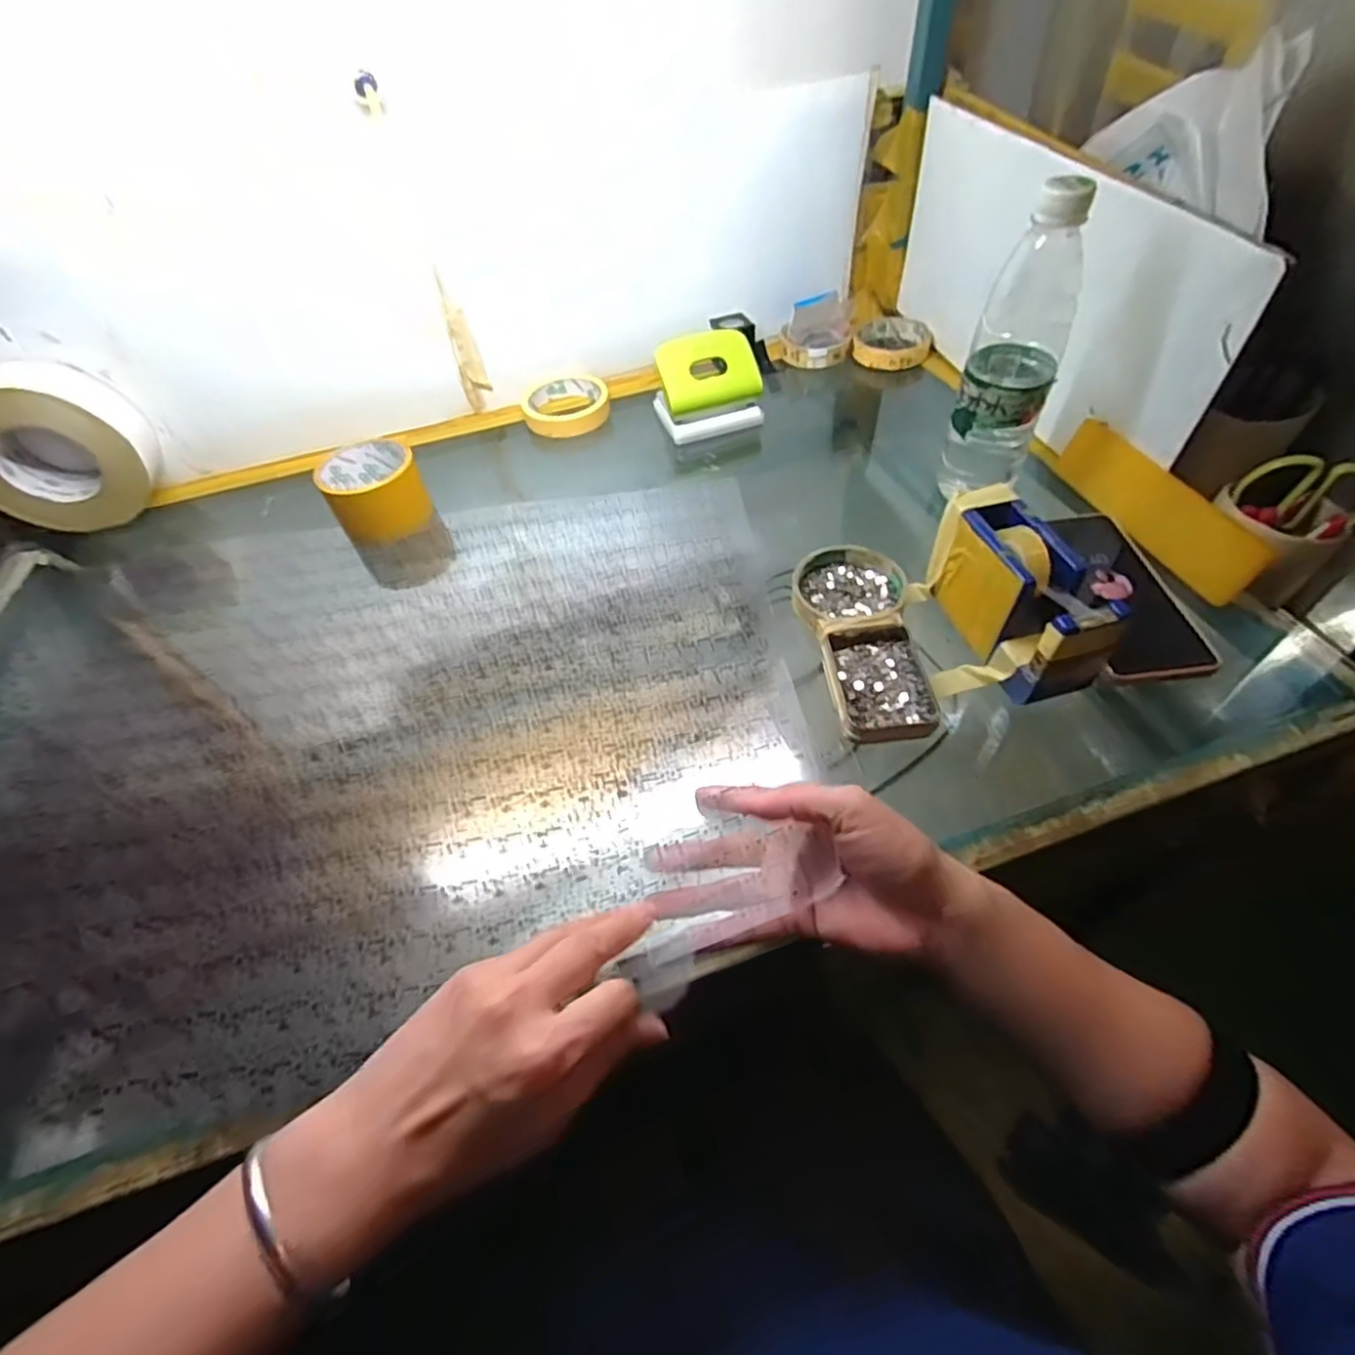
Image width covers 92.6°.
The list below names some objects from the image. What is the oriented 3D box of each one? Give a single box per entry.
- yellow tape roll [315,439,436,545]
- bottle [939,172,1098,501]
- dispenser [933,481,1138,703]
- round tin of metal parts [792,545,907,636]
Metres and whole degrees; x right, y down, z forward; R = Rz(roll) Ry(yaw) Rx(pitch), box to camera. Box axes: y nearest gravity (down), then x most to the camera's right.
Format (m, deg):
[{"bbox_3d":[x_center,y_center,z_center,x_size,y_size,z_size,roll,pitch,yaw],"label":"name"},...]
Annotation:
[{"bbox_3d":[-0.279,-0.173,0.603,0.082,0.053,0.088,-3,52,4],"label":"yellow tape roll"},{"bbox_3d":[0.253,-0.242,0.488,0.065,0.210,0.069,17,56,18],"label":"bottle"},{"bbox_3d":[0.225,-0.055,0.433,0.051,0.078,0.136,-15,52,-6],"label":"dispenser"},{"bbox_3d":[0.130,-0.068,0.493,0.085,0.017,0.076,-13,52,-4],"label":"round tin of metal parts"}]

